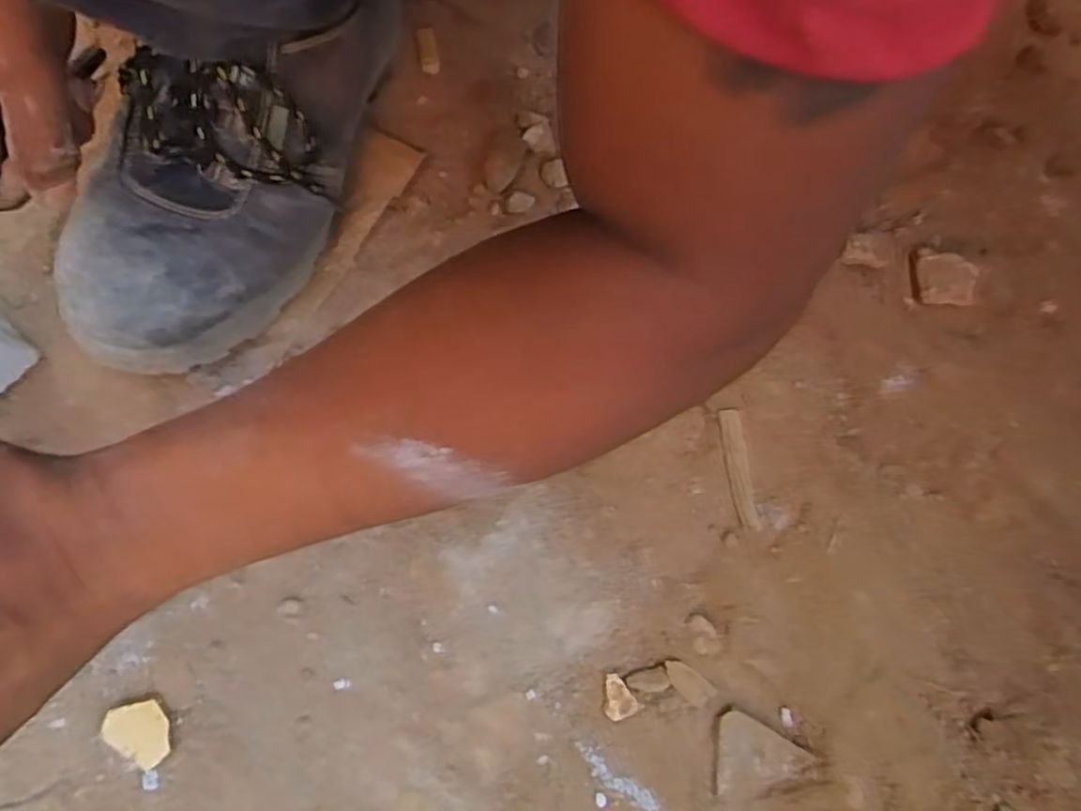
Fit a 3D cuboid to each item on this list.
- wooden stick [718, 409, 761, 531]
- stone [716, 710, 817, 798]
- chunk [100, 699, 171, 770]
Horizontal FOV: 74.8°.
[{"bbox_3d":[0.107,0.034,0.383,0.012,0.004,0.065,-6,80,-1],"label":"wooden stick"},{"bbox_3d":[0.111,0.176,0.352,0.046,0.004,0.037,8,80,2],"label":"stone"},{"bbox_3d":[-0.198,0.163,0.349,0.031,0.010,0.031,0,80,0],"label":"chunk"}]

